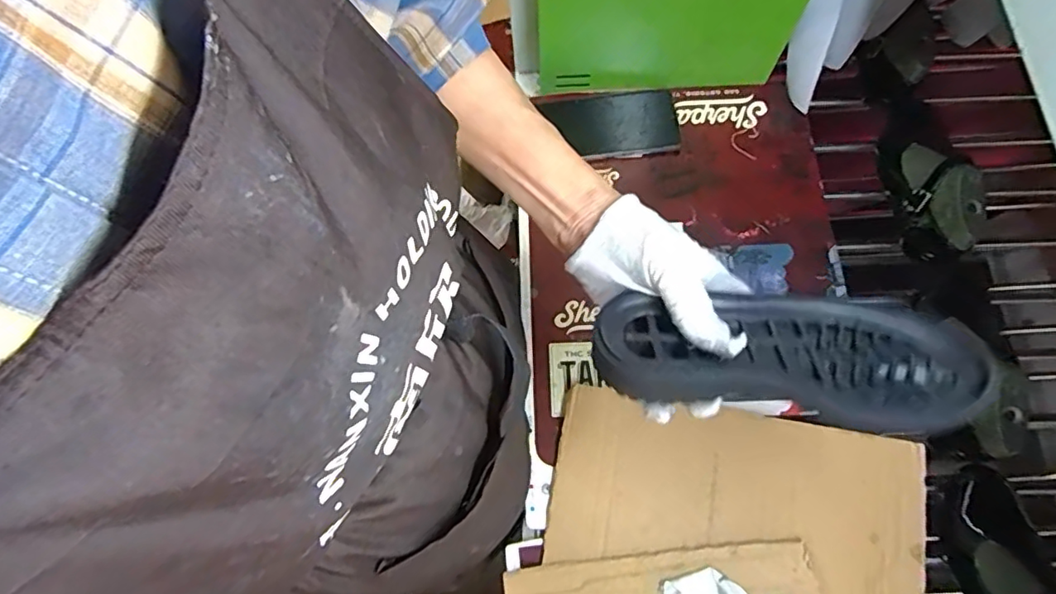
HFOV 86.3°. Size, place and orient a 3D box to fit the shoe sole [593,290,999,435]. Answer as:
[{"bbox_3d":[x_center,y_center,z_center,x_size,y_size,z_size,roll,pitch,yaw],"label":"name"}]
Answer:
[{"bbox_3d":[0.140,0.032,0.315,0.200,0.033,0.076,3,72,2],"label":"shoe sole"}]

